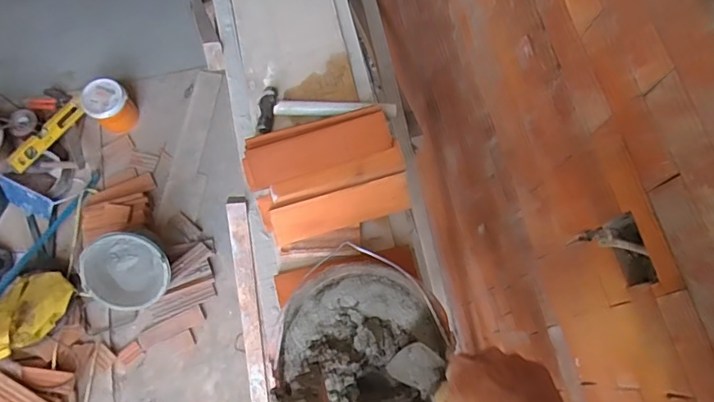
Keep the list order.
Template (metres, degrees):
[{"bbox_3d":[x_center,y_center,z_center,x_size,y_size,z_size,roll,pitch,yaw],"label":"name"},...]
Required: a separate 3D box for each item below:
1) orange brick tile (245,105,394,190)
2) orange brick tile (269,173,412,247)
[{"bbox_3d":[-0.062,-0.092,0.808,0.228,0.020,0.080,-18,92,-1],"label":"orange brick tile"},{"bbox_3d":[-0.024,0.015,0.827,0.226,0.018,0.066,-17,107,-5],"label":"orange brick tile"}]

